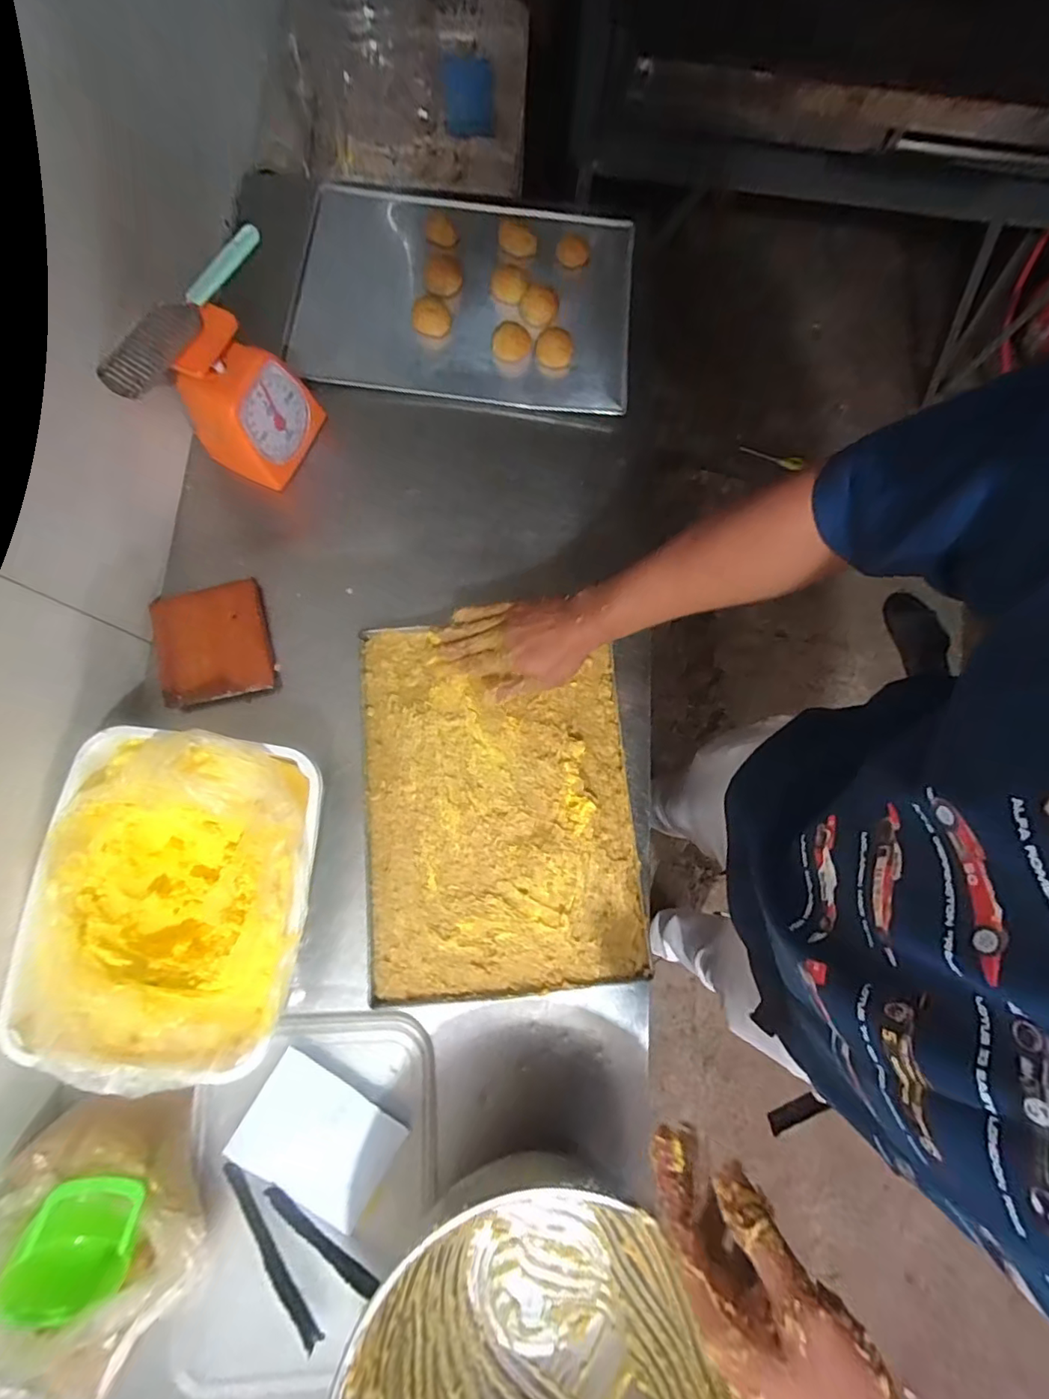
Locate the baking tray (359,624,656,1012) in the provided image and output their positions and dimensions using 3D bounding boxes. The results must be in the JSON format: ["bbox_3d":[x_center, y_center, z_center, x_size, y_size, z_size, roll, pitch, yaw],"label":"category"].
[{"bbox_3d":[-0.029,0.112,0.597,0.291,0.024,0.400,-5,77,0],"label":"baking tray"}]

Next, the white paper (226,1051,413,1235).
[{"bbox_3d":[-0.207,0.438,0.531,0.145,0.017,0.107,30,80,7],"label":"white paper"}]

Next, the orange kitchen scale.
[{"bbox_3d":[-0.340,-0.360,0.627,0.111,0.163,0.118,24,79,6],"label":"orange kitchen scale"}]

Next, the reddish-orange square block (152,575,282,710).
[{"bbox_3d":[-0.372,-0.066,0.632,0.127,0.016,0.143,-15,78,-11],"label":"reddish-orange square block"}]

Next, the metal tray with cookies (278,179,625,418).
[{"bbox_3d":[-0.084,-0.573,0.758,0.465,0.047,0.351,4,75,1],"label":"metal tray with cookies"}]

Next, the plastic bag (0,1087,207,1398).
[{"bbox_3d":[-0.380,0.478,0.472,0.174,0.097,0.201,5,78,0],"label":"plastic bag"}]

